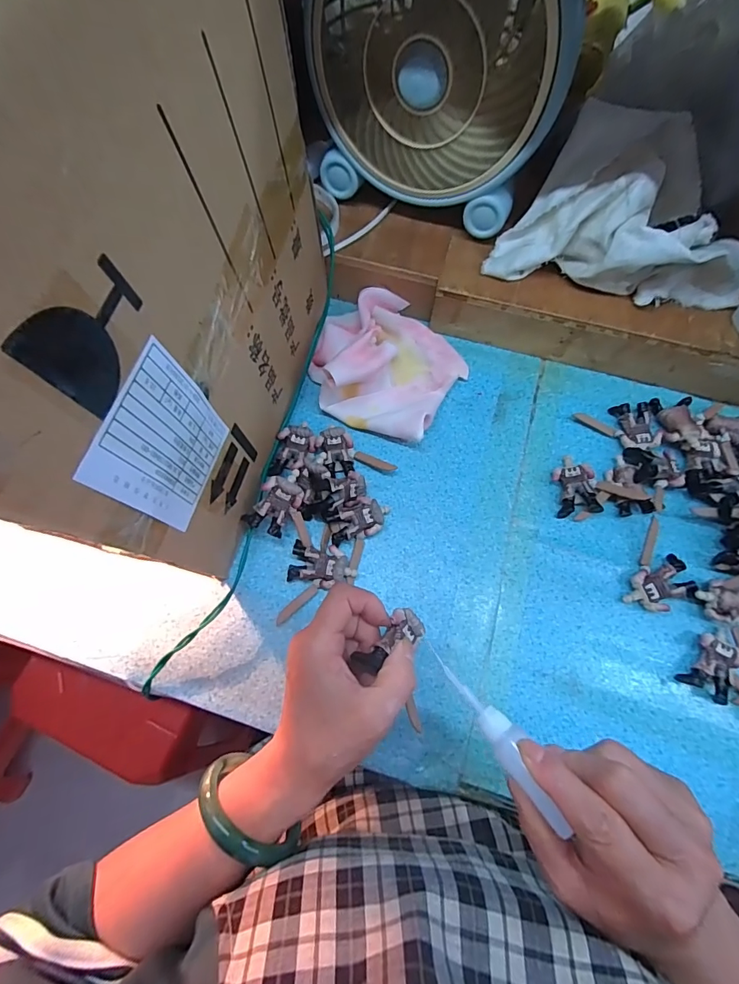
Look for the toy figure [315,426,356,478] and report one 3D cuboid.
[{"bbox_3d":[-0.031,-0.035,0.419,0.033,0.027,0.052,-12,72,-5],"label":"toy figure"}]

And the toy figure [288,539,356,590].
[{"bbox_3d":[-0.041,0.066,0.389,0.056,0.021,0.036,13,71,4],"label":"toy figure"}]

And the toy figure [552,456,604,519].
[{"bbox_3d":[0.193,-0.007,0.413,0.034,0.020,0.058,-2,71,-1],"label":"toy figure"}]

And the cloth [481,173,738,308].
[{"bbox_3d":[0.234,-0.222,0.396,0.236,0.075,0.061,14,71,4],"label":"cloth"}]

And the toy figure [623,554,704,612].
[{"bbox_3d":[0.253,0.085,0.383,0.056,0.017,0.041,-21,73,-8],"label":"toy figure"}]

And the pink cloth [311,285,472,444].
[{"bbox_3d":[0.017,-0.132,0.434,0.142,0.065,0.143,33,74,10],"label":"pink cloth"}]

